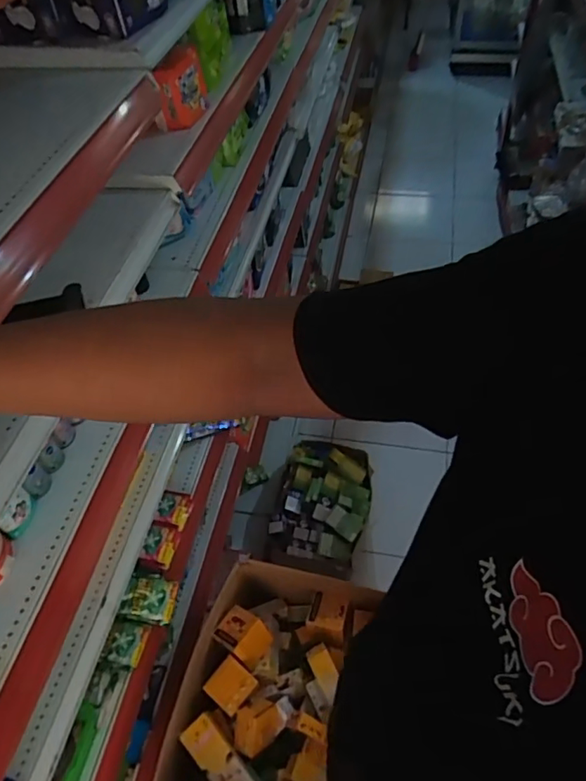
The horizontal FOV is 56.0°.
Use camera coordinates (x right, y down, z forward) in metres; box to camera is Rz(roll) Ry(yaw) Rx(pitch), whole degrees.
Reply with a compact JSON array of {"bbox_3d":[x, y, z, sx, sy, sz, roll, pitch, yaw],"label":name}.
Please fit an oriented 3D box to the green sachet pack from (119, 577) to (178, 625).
[{"bbox_3d":[-0.248,0.360,0.953,0.085,0.016,0.069,18,61,-13],"label":"green sachet pack"}]

